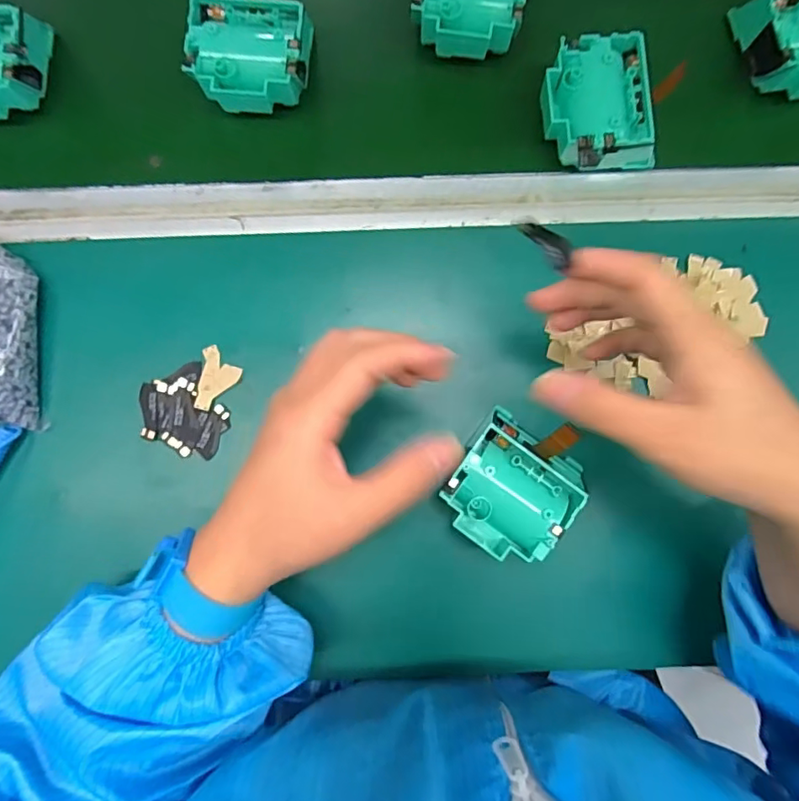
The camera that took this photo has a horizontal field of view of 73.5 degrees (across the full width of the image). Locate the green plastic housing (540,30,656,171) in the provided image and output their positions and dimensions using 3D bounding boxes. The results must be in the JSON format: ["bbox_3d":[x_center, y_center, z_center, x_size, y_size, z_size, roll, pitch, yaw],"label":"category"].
[{"bbox_3d":[0.134,-0.197,0.362,0.075,0.039,0.079,-8,86,-1],"label":"green plastic housing"}]

